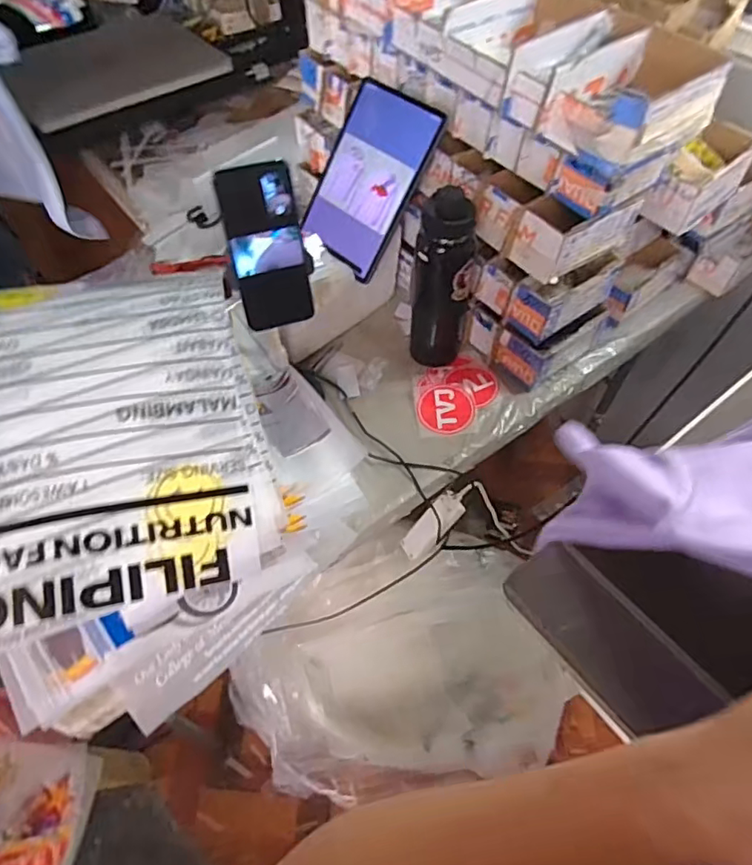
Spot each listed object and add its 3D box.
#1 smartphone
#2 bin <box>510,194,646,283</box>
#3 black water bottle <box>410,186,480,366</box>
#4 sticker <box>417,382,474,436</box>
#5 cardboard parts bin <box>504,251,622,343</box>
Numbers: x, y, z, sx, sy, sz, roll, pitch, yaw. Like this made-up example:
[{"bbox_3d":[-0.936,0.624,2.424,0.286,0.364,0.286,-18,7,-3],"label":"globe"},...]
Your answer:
[{"bbox_3d":[-0.111,-0.185,0.574,0.072,0.165,0.009,-15,40,-11],"label":"smartphone"},{"bbox_3d":[0.263,-0.276,0.745,0.154,0.076,0.088,-34,62,-21],"label":"bin"},{"bbox_3d":[0.094,-0.208,0.784,0.084,0.264,0.063,6,56,4],"label":"black water bottle"},{"bbox_3d":[0.101,-0.036,0.818,0.080,0.005,0.089,25,59,16],"label":"sticker"},{"bbox_3d":[0.267,-0.199,0.797,0.154,0.072,0.076,-35,63,-22],"label":"cardboard parts bin"}]

